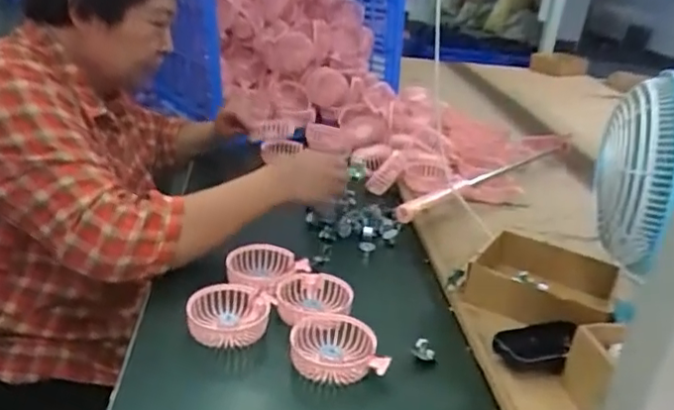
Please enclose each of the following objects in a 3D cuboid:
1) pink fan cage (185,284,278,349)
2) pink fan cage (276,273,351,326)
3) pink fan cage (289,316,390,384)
[{"bbox_3d":[-0.121,0.127,0.679,0.096,0.035,0.083,1,25,-15],"label":"pink fan cage"},{"bbox_3d":[-0.032,0.119,0.715,0.095,0.034,0.093,21,27,30],"label":"pink fan cage"},{"bbox_3d":[-0.001,0.153,0.644,0.096,0.036,0.093,6,24,-3],"label":"pink fan cage"}]

